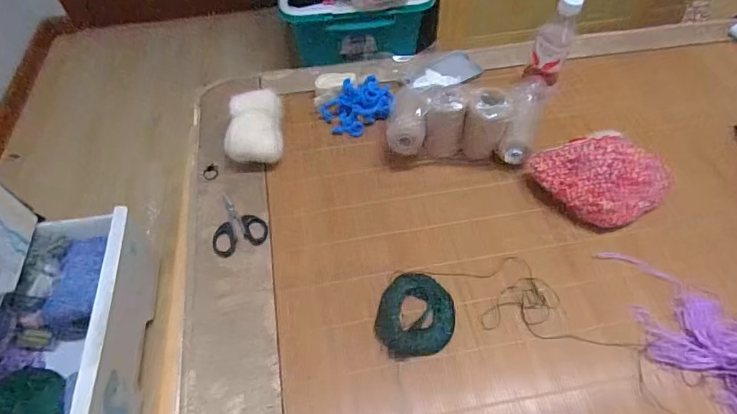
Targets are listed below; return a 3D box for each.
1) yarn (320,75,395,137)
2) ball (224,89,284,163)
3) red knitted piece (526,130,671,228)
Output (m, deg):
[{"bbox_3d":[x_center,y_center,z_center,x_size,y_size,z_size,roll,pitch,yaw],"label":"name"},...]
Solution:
[{"bbox_3d":[-0.013,-0.172,0.749,0.120,0.039,0.079,-35,61,-19],"label":"yarn"},{"bbox_3d":[-0.175,-0.121,0.693,0.077,0.074,0.110,1,55,3],"label":"ball"},{"bbox_3d":[0.325,-0.047,0.620,0.150,0.068,0.142,-28,58,-16],"label":"red knitted piece"}]

